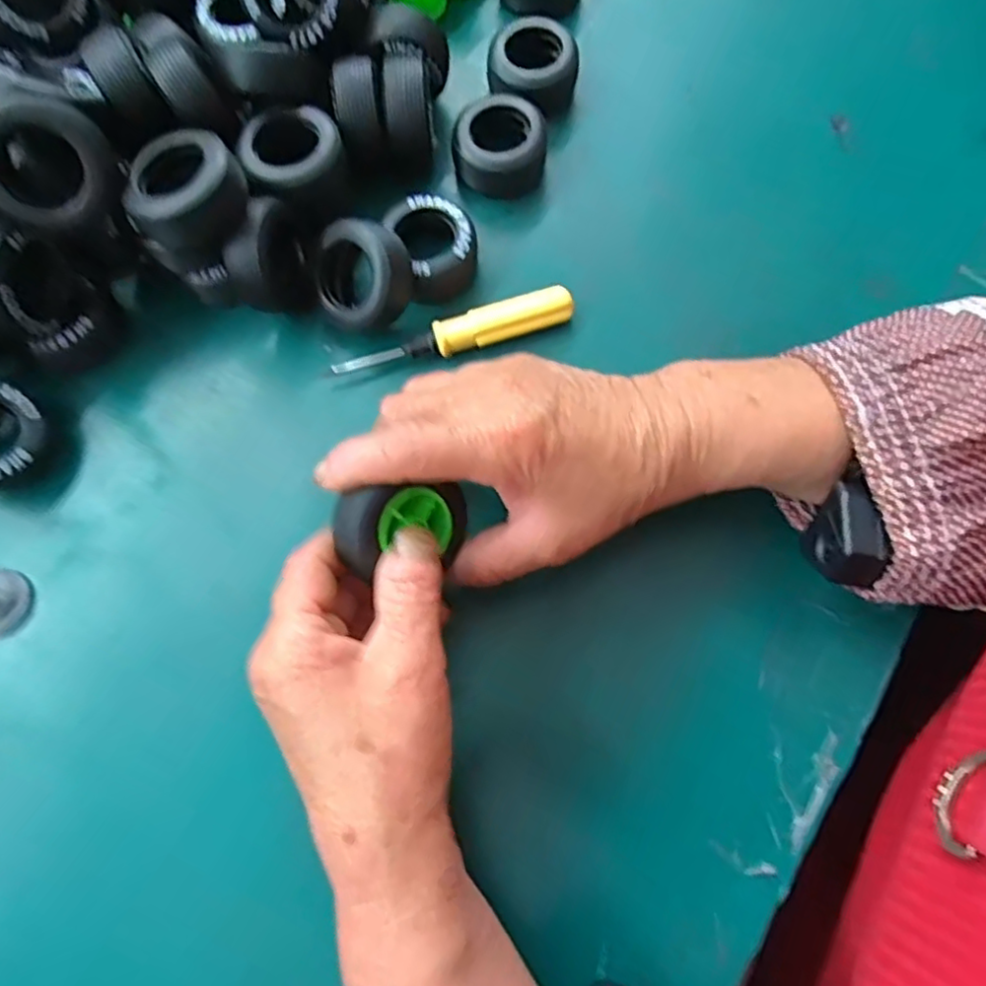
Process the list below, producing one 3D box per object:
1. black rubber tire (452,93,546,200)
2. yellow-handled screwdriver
[{"bbox_3d":[0.004,-0.178,0.343,0.045,0.030,0.045,5,72,2],"label":"black rubber tire"},{"bbox_3d":[-0.018,-0.074,0.315,0.115,0.017,0.016,-17,72,-5],"label":"yellow-handled screwdriver"}]

